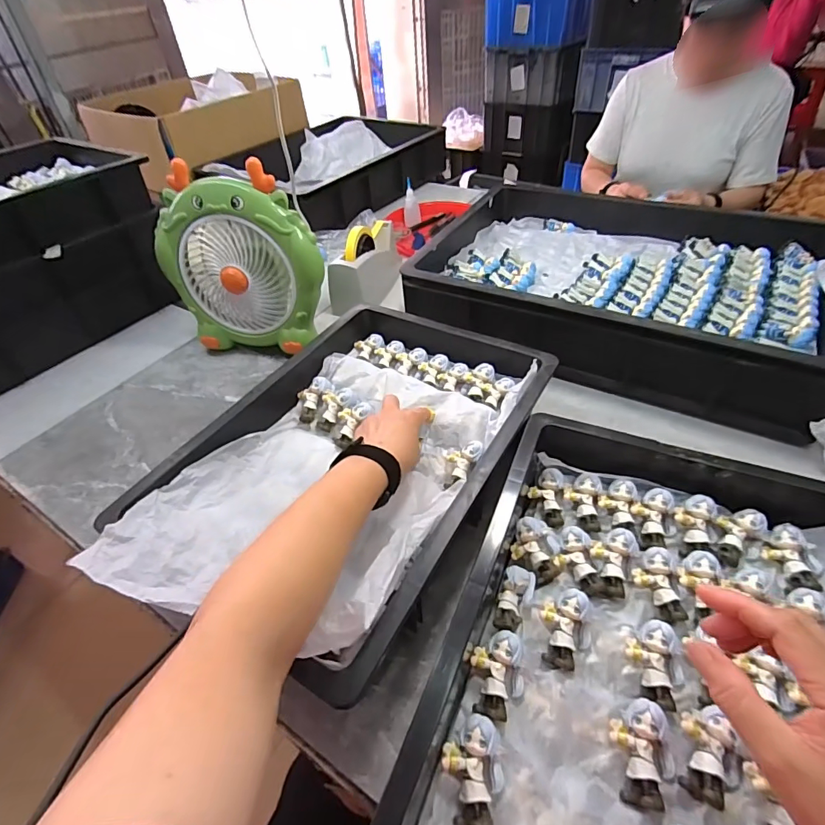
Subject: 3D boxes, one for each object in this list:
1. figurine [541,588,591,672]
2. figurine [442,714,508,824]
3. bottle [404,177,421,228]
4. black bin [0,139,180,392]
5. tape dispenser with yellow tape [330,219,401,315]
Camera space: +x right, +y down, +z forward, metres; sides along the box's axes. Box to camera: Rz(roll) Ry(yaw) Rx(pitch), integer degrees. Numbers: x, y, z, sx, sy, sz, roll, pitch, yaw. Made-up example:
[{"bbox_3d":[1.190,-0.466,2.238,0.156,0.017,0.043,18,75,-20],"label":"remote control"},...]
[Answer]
[{"bbox_3d":[0.131,0.183,0.383,0.039,0.025,0.059,2,45,8],"label":"figurine"},{"bbox_3d":[0.043,0.253,0.322,0.042,0.024,0.063,9,46,15],"label":"figurine"},{"bbox_3d":[-0.003,-0.508,1.102,0.039,0.104,0.028,-4,23,3],"label":"bottle"},{"bbox_3d":[-0.771,-0.295,0.867,0.425,0.278,0.450,28,53,30],"label":"black bin"},{"bbox_3d":[-0.092,-0.286,0.876,0.075,0.130,0.205,11,46,16],"label":"tape dispenser with yellow tape"}]

